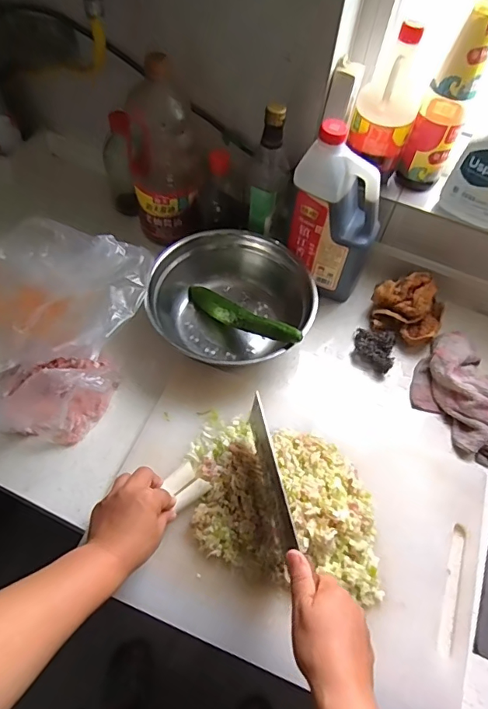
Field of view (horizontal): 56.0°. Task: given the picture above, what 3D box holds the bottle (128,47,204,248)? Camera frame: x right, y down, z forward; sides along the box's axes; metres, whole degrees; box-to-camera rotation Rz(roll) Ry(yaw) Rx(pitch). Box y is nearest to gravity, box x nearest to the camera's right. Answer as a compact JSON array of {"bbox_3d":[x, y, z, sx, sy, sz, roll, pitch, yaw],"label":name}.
[{"bbox_3d":[-0.126,-0.316,0.737,0.108,0.276,0.098,-10,59,-10],"label":"bottle"}]

